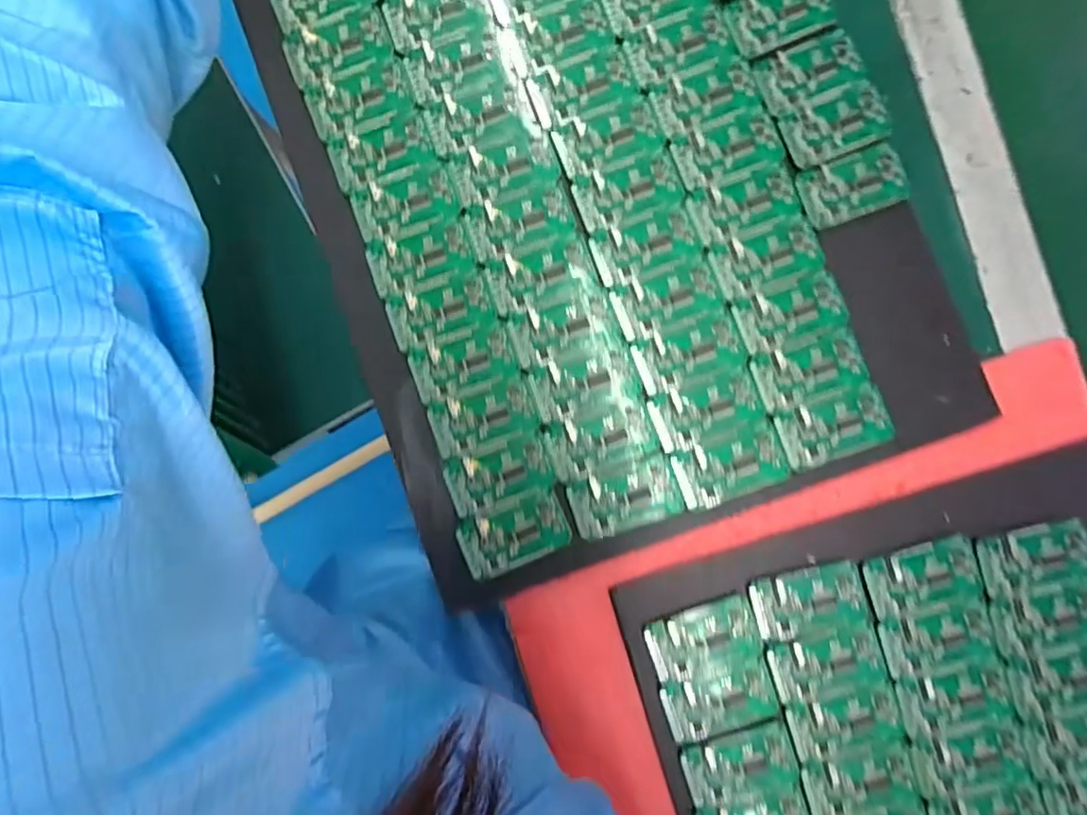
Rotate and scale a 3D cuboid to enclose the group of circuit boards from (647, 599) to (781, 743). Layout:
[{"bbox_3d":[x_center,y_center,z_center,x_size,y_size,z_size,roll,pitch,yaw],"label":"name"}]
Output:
[{"bbox_3d":[0.116,0.181,0.410,0.073,0.012,0.082,-17,88,-1],"label":"group of circuit boards"}]

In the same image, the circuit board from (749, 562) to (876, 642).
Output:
[{"bbox_3d":[0.185,0.133,0.408,0.075,0.009,0.042,-13,88,-1],"label":"circuit board"}]

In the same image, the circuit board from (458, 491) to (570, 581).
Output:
[{"bbox_3d":[-0.020,0.088,0.414,0.074,0.006,0.044,-20,88,-1],"label":"circuit board"}]

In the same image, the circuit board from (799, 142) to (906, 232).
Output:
[{"bbox_3d":[0.220,-0.157,0.419,0.072,0.007,0.043,-20,88,-1],"label":"circuit board"}]

